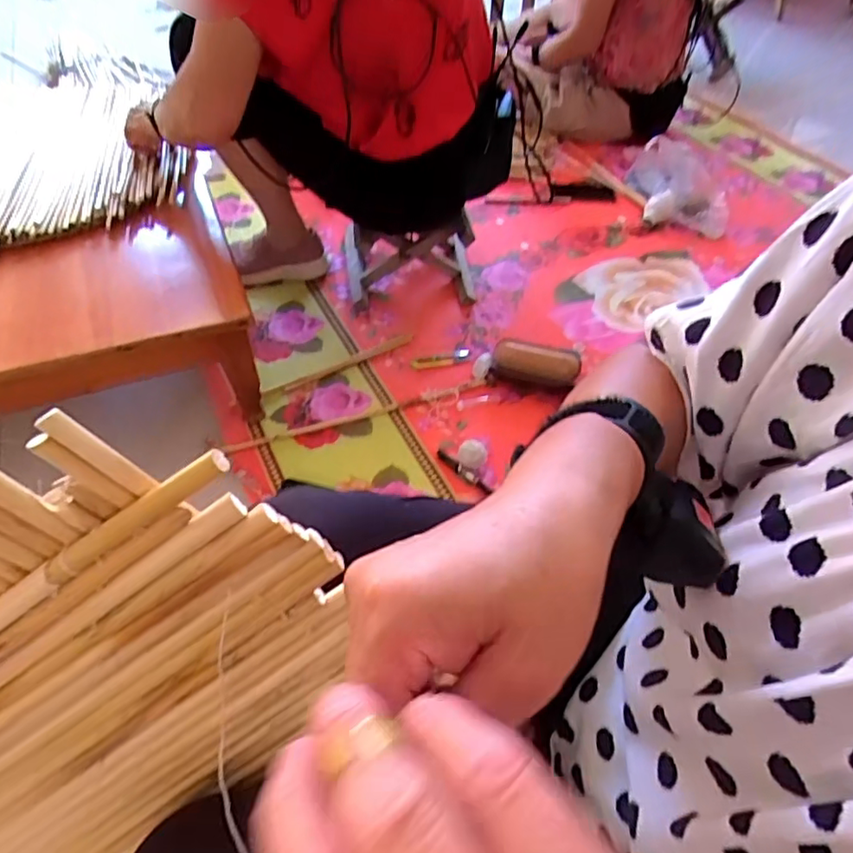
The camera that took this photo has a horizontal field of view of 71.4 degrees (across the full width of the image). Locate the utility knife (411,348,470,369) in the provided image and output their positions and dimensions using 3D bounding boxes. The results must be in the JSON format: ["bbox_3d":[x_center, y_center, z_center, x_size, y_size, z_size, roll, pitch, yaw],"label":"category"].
[{"bbox_3d":[0.027,-0.127,1.128,0.114,0.008,0.031,-14,51,-14],"label":"utility knife"}]

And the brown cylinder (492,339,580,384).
[{"bbox_3d":[0.197,-0.115,1.072,0.154,0.053,0.075,10,49,6],"label":"brown cylinder"}]

